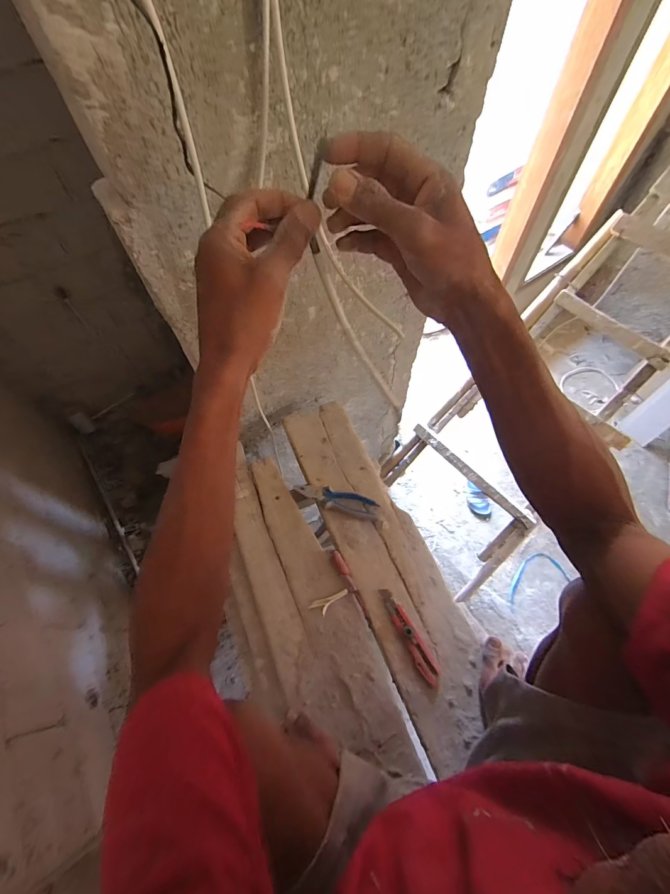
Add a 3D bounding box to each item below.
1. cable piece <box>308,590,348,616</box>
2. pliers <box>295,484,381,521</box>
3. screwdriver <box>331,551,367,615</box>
[{"bbox_3d":[-0.010,0.299,0.684,0.081,0.012,0.030,-18,62,-8],"label":"cable piece"},{"bbox_3d":[0.004,0.115,0.775,0.183,0.027,0.048,12,62,8],"label":"pliers"},{"bbox_3d":[0.030,0.266,0.708,0.018,0.024,0.132,-27,76,-13],"label":"screwdriver"}]

